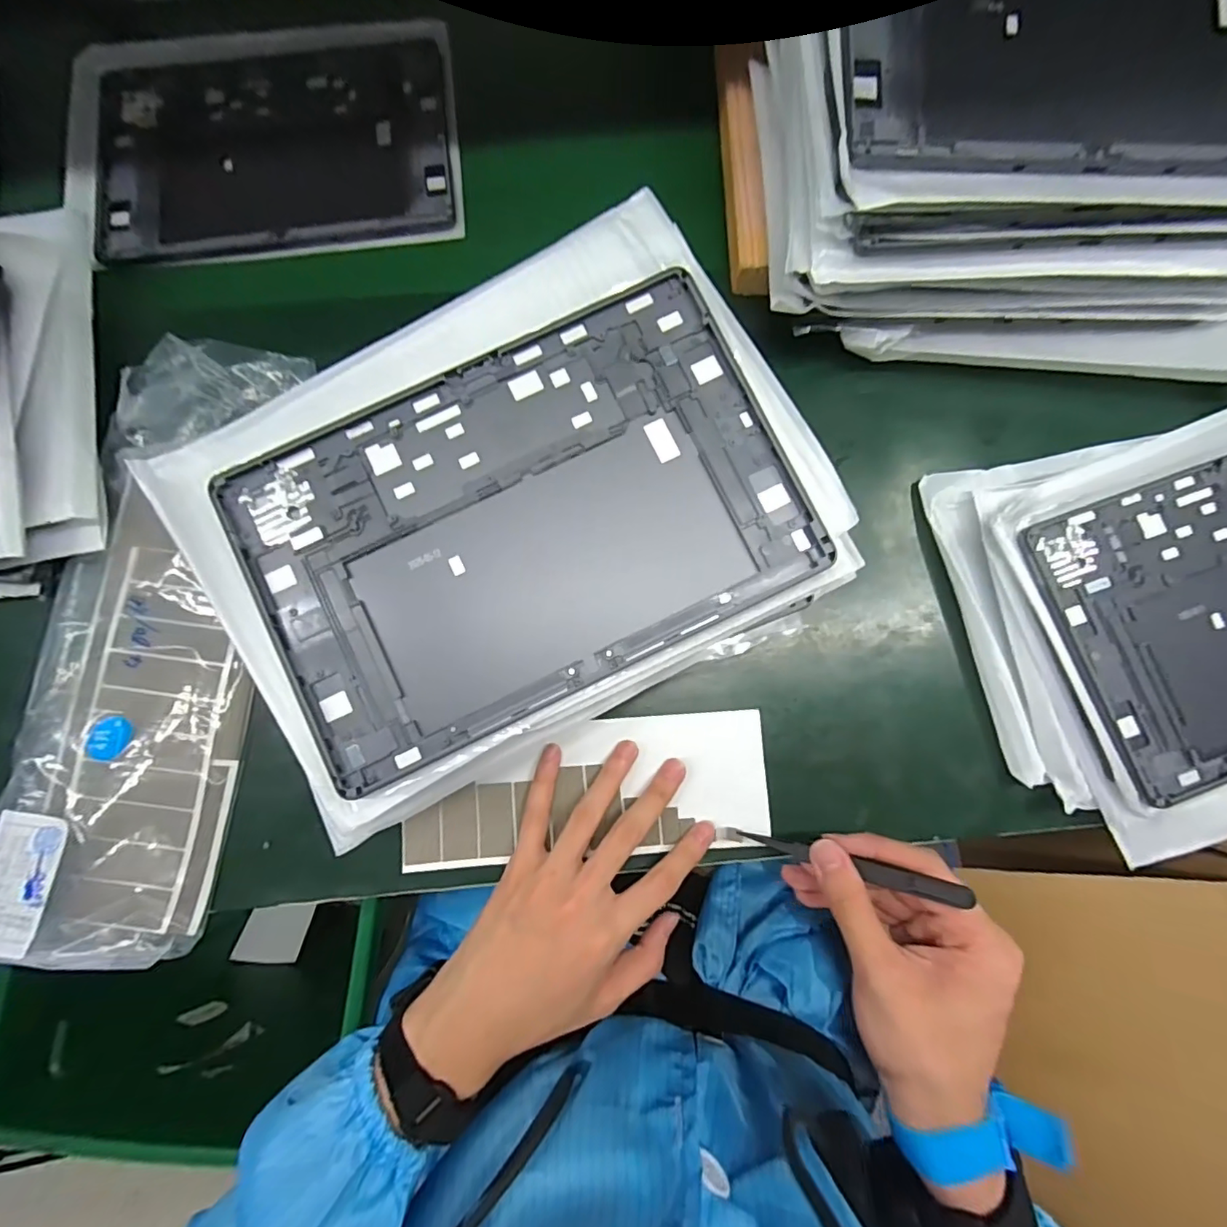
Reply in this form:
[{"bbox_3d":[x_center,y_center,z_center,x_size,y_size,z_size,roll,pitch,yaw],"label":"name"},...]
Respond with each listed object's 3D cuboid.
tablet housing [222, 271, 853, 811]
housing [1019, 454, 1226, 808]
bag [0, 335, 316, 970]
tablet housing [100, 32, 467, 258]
[{"bbox_3d":[-0.044,-0.046,0.259,0.253,0.010,0.169,-26,87,-3],"label":"tablet housing"},{"bbox_3d":[0.385,-0.012,0.313,0.259,0.009,0.166,-20,83,-3],"label":"housing"},{"bbox_3d":[-0.280,0.008,0.322,0.121,0.030,0.363,5,80,-5],"label":"bag"},{"bbox_3d":[-0.247,-0.347,0.400,0.251,0.015,0.165,-9,82,-2],"label":"tablet housing"}]

